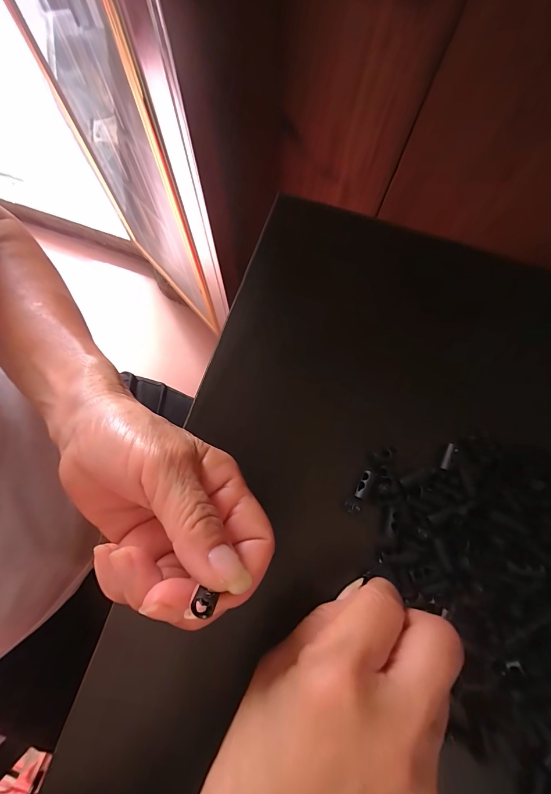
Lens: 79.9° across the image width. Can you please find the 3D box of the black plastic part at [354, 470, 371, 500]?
[{"bbox_3d":[0.054,0.053,0.200,0.004,0.004,0.018,25,75,5],"label":"black plastic part"}]

